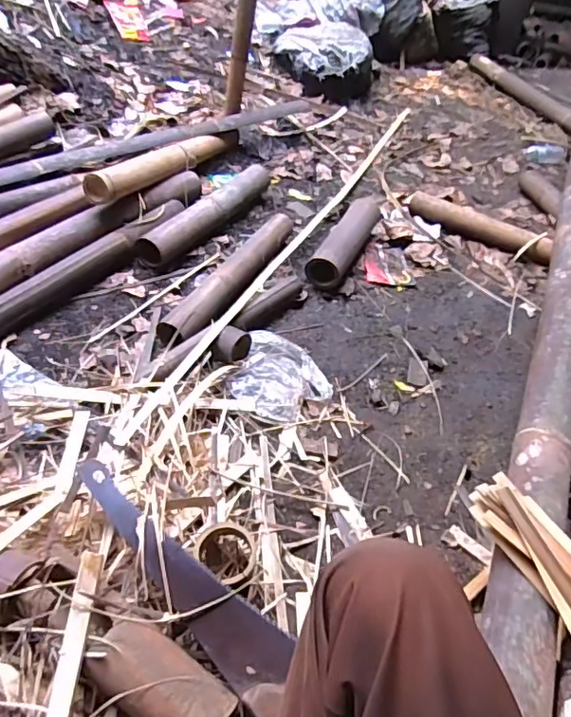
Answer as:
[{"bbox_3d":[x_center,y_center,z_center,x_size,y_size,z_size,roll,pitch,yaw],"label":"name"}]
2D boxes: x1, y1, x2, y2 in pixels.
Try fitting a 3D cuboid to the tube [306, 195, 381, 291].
[{"bbox_3d":[0.149,-0.295,1.313,0.081,0.070,0.362,19,46,14],"label":"tube"}]

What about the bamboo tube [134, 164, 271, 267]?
[{"bbox_3d":[-0.183,-0.376,1.329,0.071,0.070,0.478,26,48,20],"label":"bamboo tube"}]

